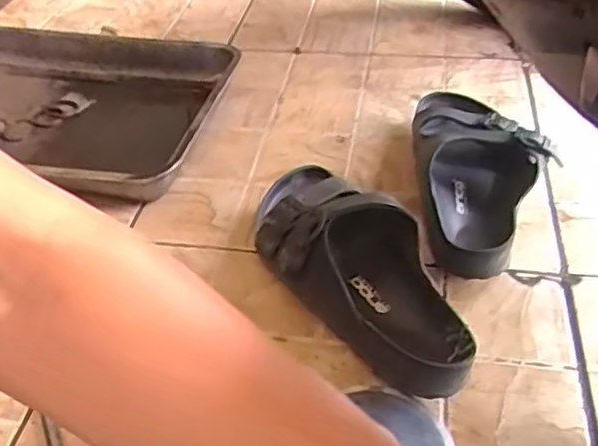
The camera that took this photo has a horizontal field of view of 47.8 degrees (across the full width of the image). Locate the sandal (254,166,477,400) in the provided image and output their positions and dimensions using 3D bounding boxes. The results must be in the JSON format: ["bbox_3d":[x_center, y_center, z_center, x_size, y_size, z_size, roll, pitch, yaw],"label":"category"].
[{"bbox_3d":[0.042,0.036,0.560,0.104,0.079,0.267,-24,44,-23],"label":"sandal"}]

